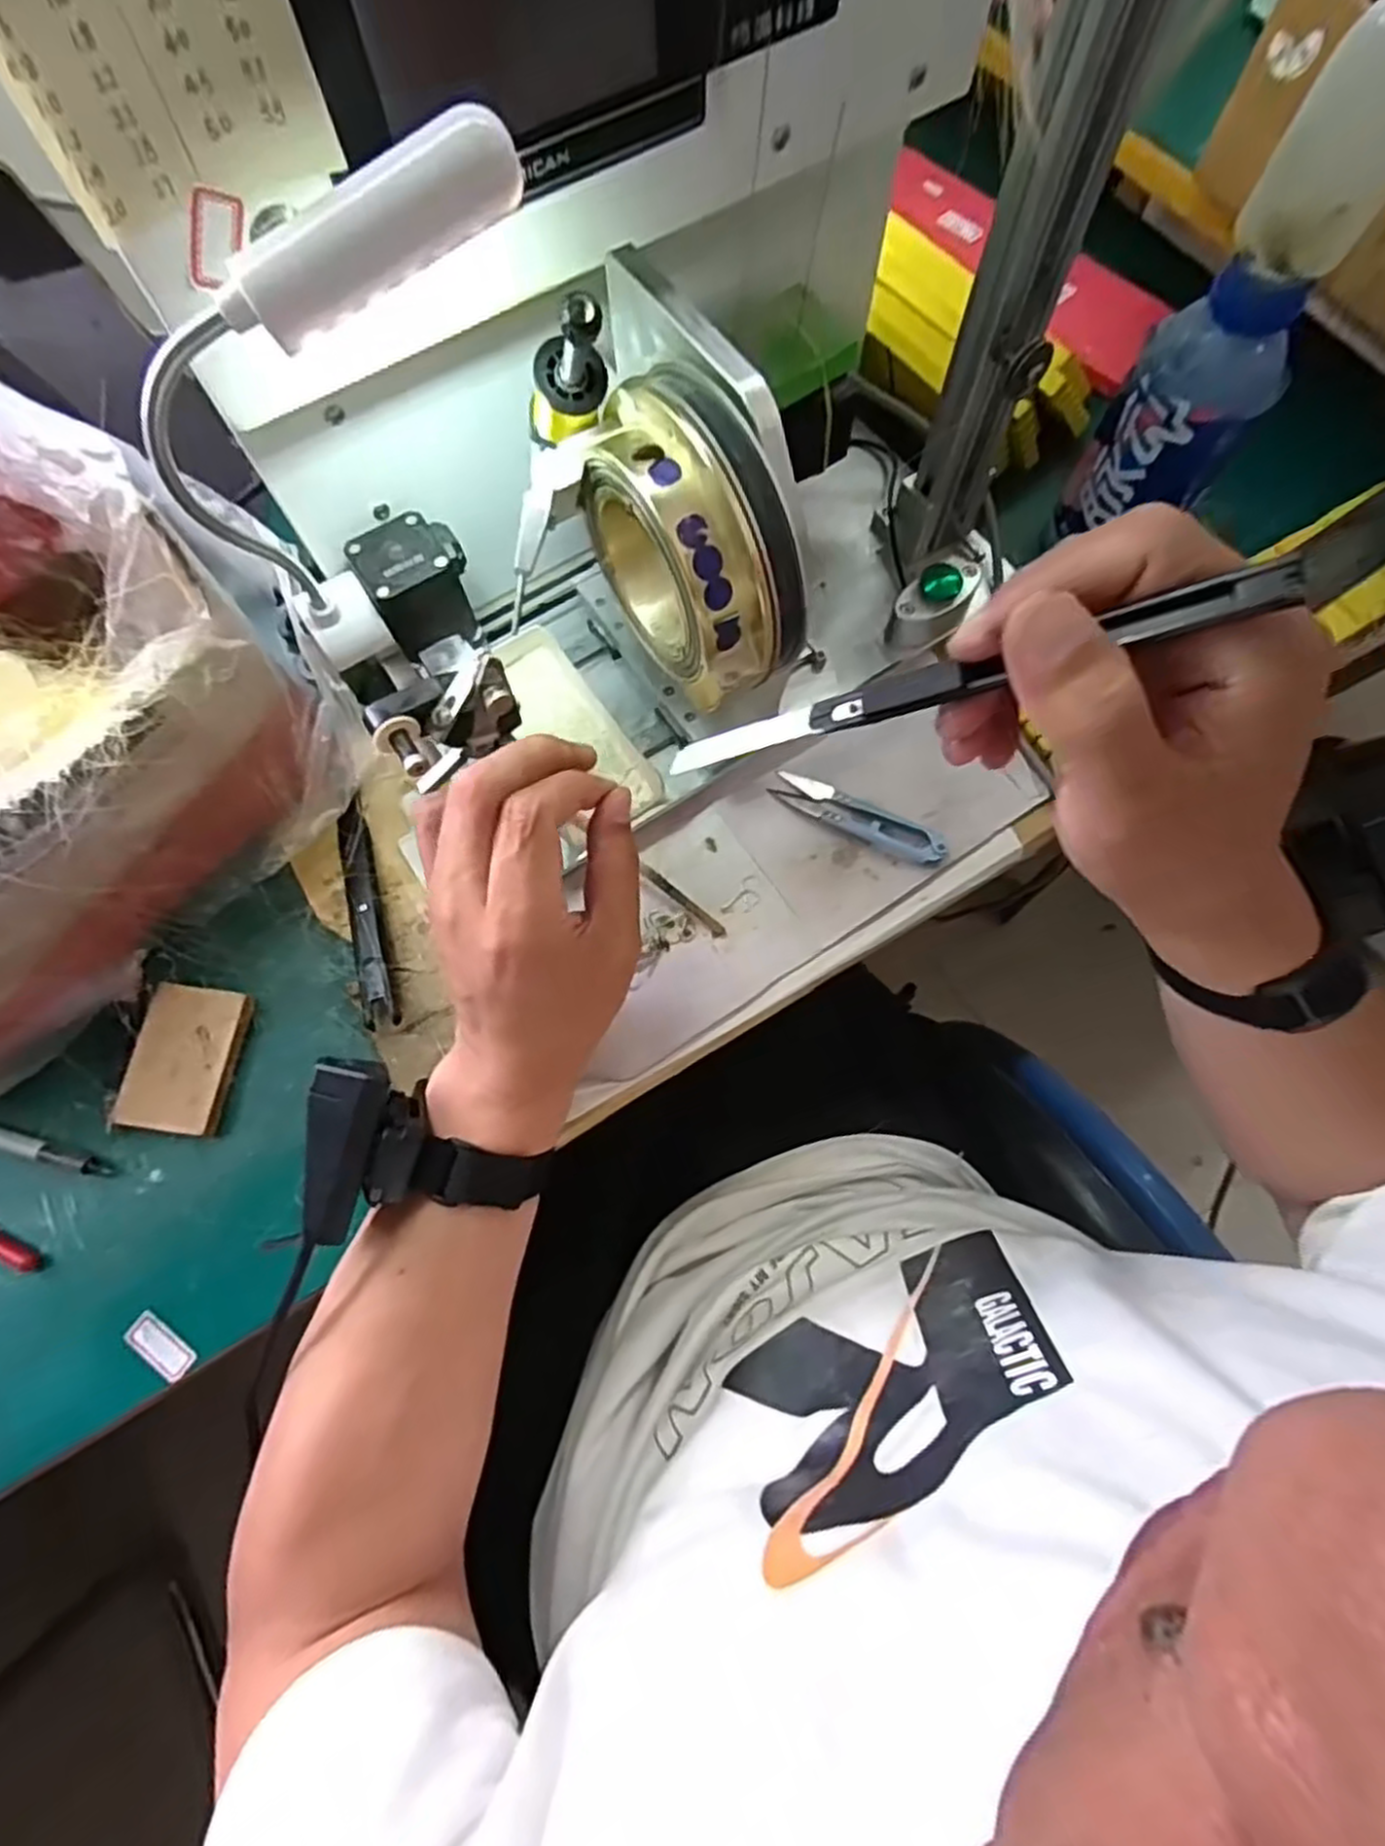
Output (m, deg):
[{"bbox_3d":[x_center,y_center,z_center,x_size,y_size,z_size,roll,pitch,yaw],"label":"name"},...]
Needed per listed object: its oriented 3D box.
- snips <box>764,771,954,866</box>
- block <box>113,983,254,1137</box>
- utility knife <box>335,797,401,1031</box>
[{"bbox_3d":[0.094,-0.059,0.436,0.101,0.010,0.022,30,75,10],"label":"snips"},{"bbox_3d":[-0.259,0.070,0.395,0.049,0.014,0.072,7,72,3],"label":"block"},{"bbox_3d":[-0.179,-0.006,0.424,0.017,0.014,0.129,-15,72,-4],"label":"utility knife"}]

